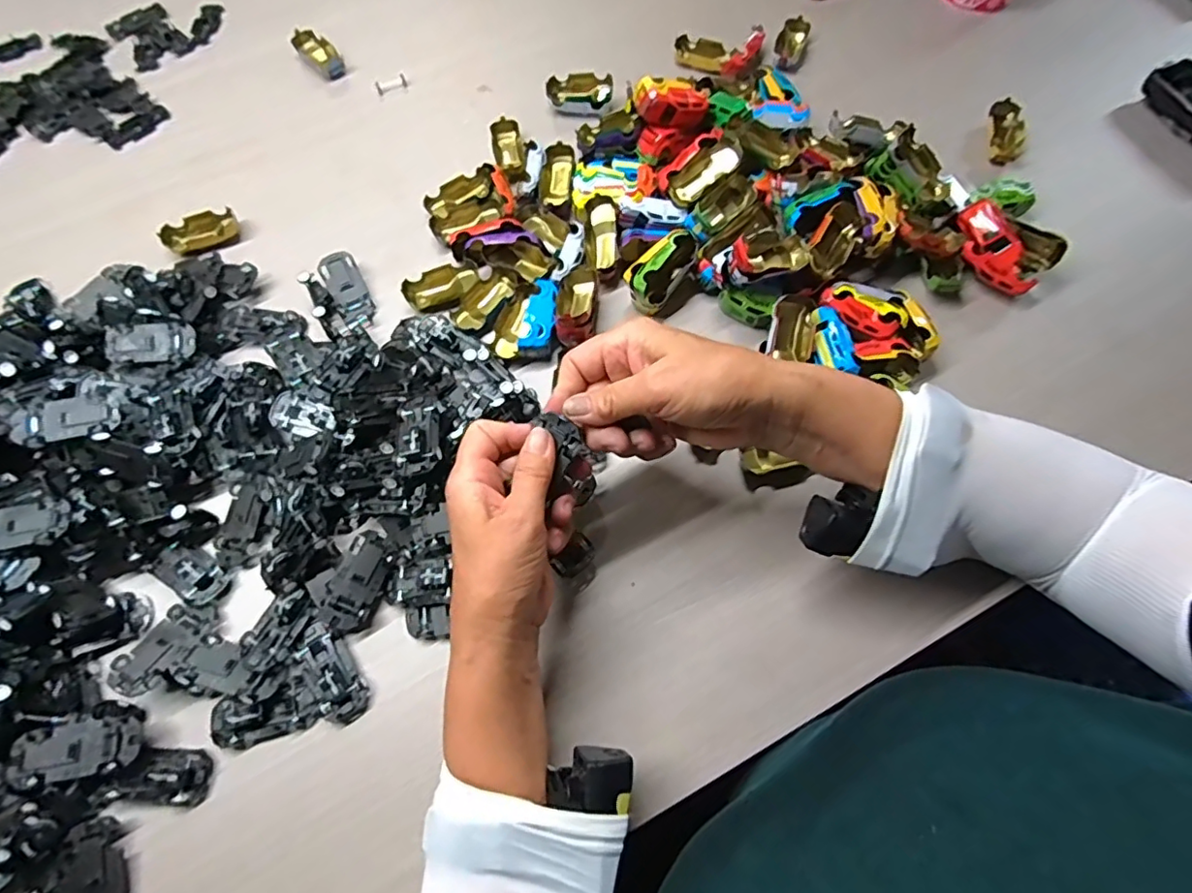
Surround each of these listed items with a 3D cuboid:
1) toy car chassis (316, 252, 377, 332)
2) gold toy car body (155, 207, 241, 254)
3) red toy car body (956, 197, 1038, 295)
[{"bbox_3d":[-0.211,-0.133,0.483,0.031,0.017,0.074,-28,70,-9],"label":"toy car chassis"},{"bbox_3d":[-0.359,-0.196,0.511,0.062,0.014,0.037,-17,68,-5],"label":"gold toy car body"},{"bbox_3d":[0.326,-0.161,0.461,0.030,0.028,0.081,-24,86,-8],"label":"red toy car body"}]

